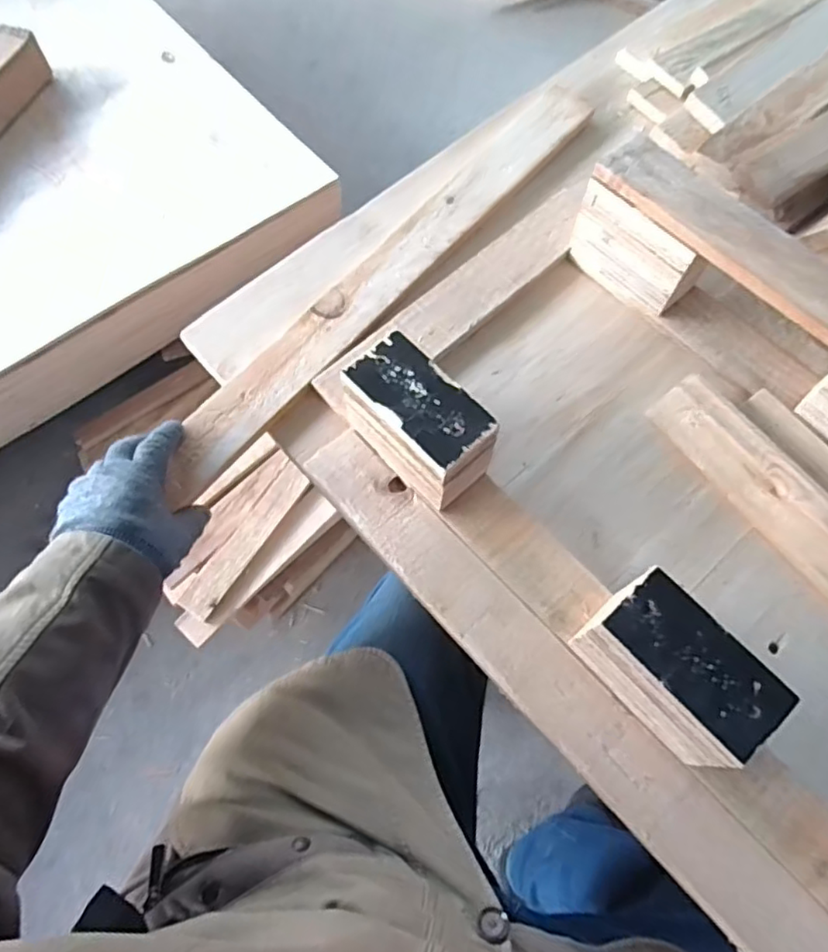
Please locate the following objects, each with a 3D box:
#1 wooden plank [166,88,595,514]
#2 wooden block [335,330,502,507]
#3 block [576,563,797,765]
[{"bbox_3d":[-0.020,-0.211,0.625,0.063,0.015,0.597,38,73,13],"label":"wooden plank"},{"bbox_3d":[0.002,-0.037,0.515,0.065,0.100,0.119,-41,75,-15],"label":"wooden block"},{"bbox_3d":[0.178,0.135,0.437,0.065,0.090,0.118,-41,75,-15],"label":"block"}]

